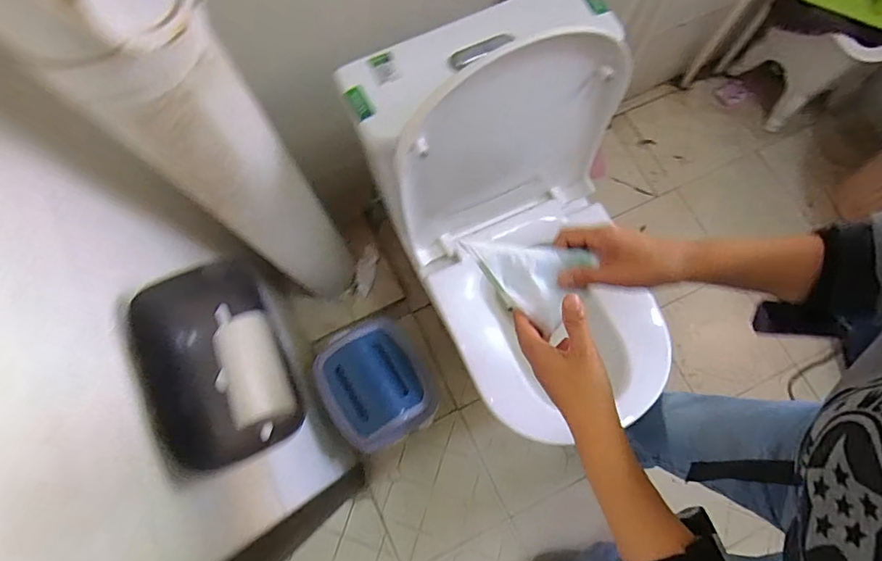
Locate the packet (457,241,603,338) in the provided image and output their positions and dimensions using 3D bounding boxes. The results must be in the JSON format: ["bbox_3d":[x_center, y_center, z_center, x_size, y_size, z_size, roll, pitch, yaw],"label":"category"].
[{"bbox_3d":[0.081,-0.012,0.482,0.119,0.027,0.079,28,77,7],"label":"packet"}]

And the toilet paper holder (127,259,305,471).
[{"bbox_3d":[-0.284,0.103,0.595,0.156,0.119,0.237,-24,77,-6],"label":"toilet paper holder"}]

